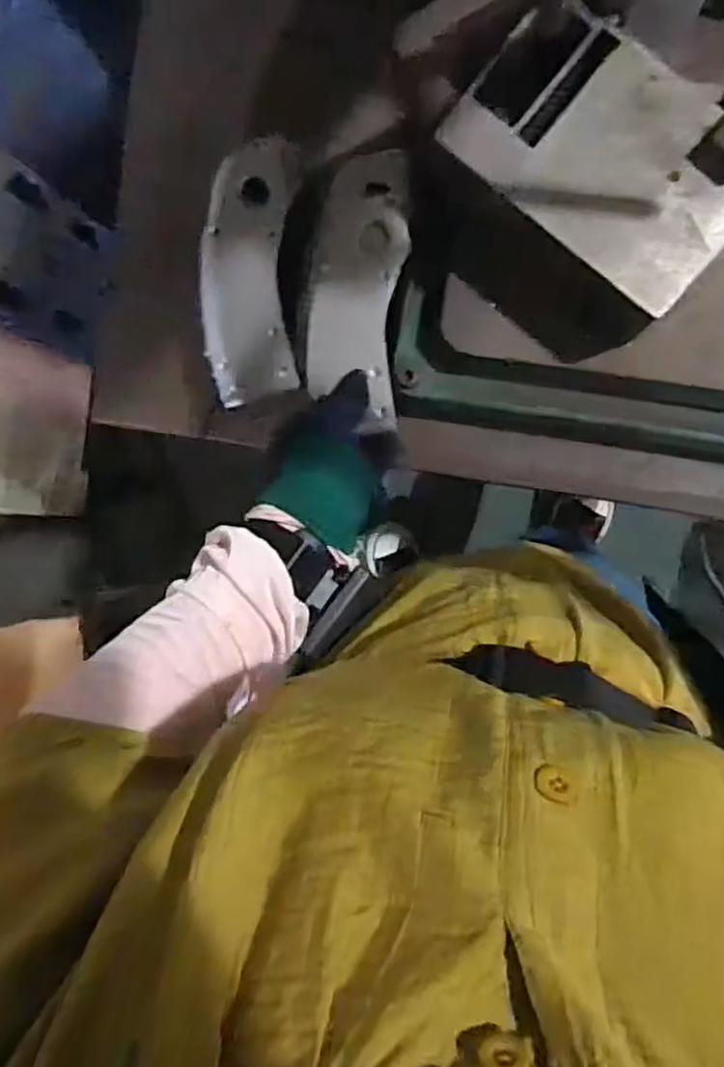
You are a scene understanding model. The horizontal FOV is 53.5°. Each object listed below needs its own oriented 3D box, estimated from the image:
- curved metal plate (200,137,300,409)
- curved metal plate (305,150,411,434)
[{"bbox_3d":[-0.085,-0.191,0.534,0.070,0.034,0.180,3,95,7],"label":"curved metal plate"},{"bbox_3d":[-0.004,-0.180,0.534,0.071,0.017,0.192,6,100,7],"label":"curved metal plate"}]

